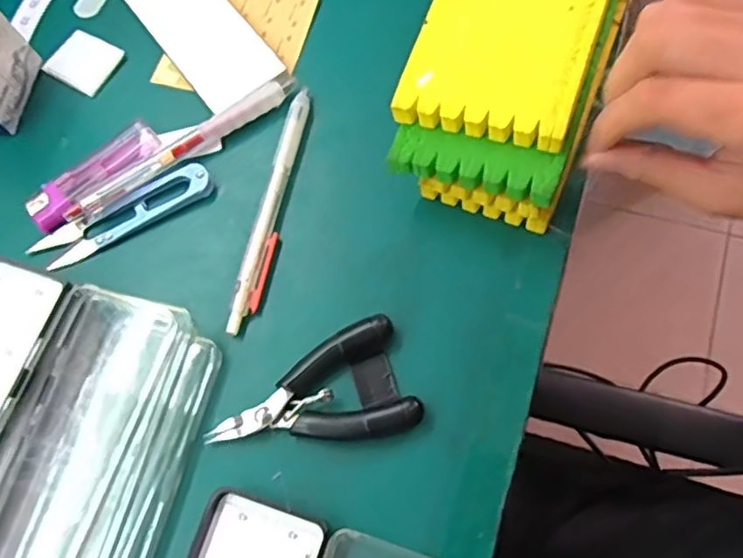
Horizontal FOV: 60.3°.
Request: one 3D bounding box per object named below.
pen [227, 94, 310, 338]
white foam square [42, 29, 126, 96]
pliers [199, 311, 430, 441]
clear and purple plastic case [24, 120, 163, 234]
[{"bbox_3d":[-0.051,-0.038,0.335,0.012,0.013,0.138,9,71,8],"label":"pen"},{"bbox_3d":[-0.172,-0.130,0.381,0.038,0.005,0.035,24,74,13],"label":"white foam square"},{"bbox_3d":[-0.028,0.058,0.294,0.093,0.017,0.052,-22,69,-3],"label":"pliers"},{"bbox_3d":[-0.151,-0.057,0.350,0.077,0.011,0.026,-38,71,-9],"label":"clear and purple plastic case"}]

